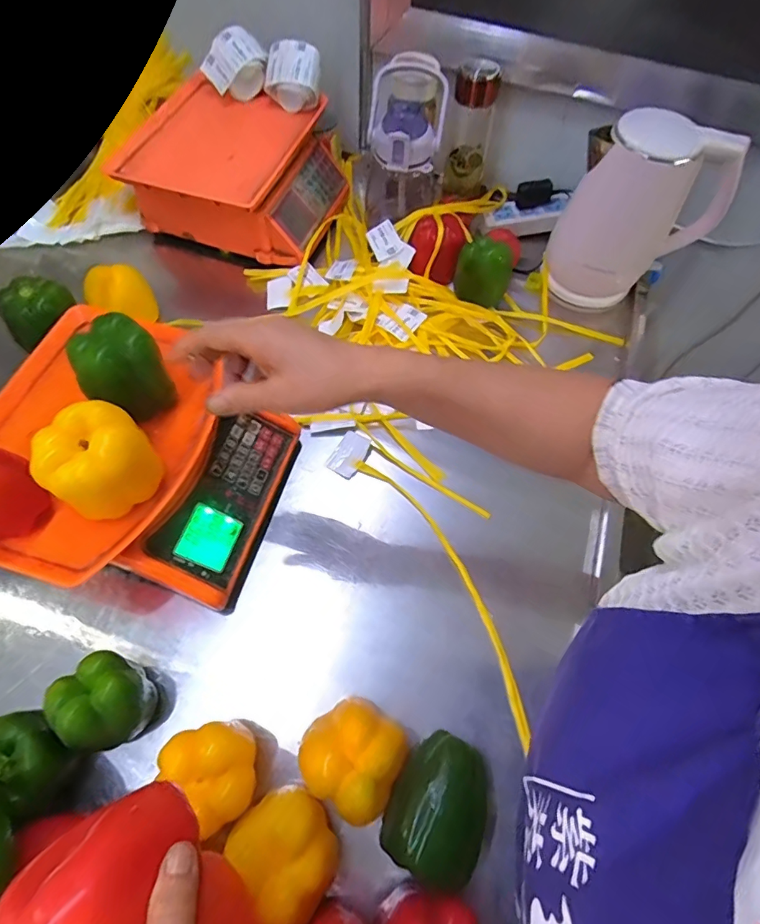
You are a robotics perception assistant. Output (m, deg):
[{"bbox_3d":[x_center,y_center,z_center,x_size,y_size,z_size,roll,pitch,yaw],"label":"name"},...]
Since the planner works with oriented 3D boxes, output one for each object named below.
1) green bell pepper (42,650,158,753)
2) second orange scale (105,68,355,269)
[{"bbox_3d":[-0.246,0.213,0.415,0.067,0.074,0.077,3,62,-1],"label":"green bell pepper"},{"bbox_3d":[-0.227,-0.469,0.758,0.294,0.113,0.285,17,63,6],"label":"second orange scale"}]

